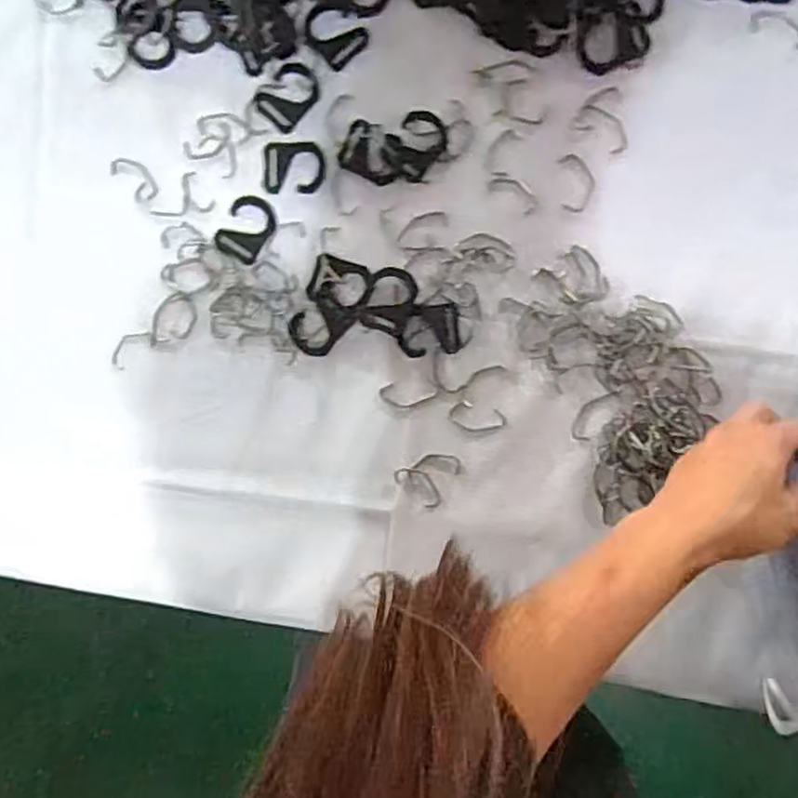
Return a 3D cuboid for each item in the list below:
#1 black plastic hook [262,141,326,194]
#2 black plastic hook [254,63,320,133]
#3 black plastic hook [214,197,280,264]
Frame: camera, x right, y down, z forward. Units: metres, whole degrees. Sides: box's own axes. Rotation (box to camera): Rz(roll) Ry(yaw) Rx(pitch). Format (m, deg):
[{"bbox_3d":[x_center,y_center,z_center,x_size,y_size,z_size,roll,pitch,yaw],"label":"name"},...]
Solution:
[{"bbox_3d":[-0.072,-0.159,0.492,0.043,0.004,0.034,2,94,7],"label":"black plastic hook"},{"bbox_3d":[-0.075,-0.209,0.493,0.037,0.004,0.043,43,98,3],"label":"black plastic hook"},{"bbox_3d":[-0.106,-0.119,0.501,0.035,0.004,0.044,31,97,4],"label":"black plastic hook"}]

